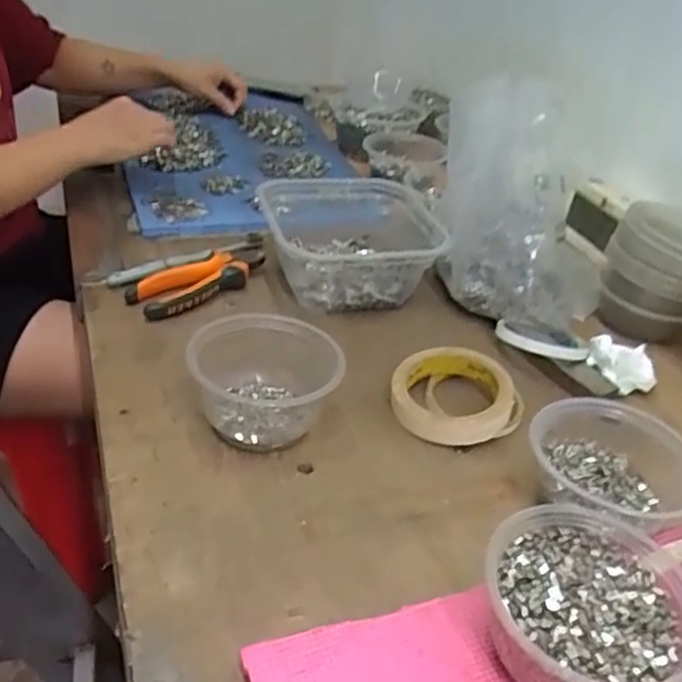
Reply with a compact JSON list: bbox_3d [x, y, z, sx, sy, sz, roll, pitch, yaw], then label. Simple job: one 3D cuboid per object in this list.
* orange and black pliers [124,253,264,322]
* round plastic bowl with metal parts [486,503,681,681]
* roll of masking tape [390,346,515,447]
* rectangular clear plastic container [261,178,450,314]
[{"bbox_3d":[-0.135,-0.058,0.697,0.144,0.032,0.060,-20,44,-34],"label":"orange and black pliers"},{"bbox_3d":[0.137,0.153,0.399,0.108,0.062,0.115,5,33,-3],"label":"round plastic bowl with metal parts"},{"bbox_3d":[0.090,0.045,0.587,0.093,0.039,0.094,5,33,-3],"label":"roll of masking tape"},{"bbox_3d":[0.014,-0.103,0.740,0.185,0.074,0.171,-2,36,-14],"label":"rectangular clear plastic container"}]

